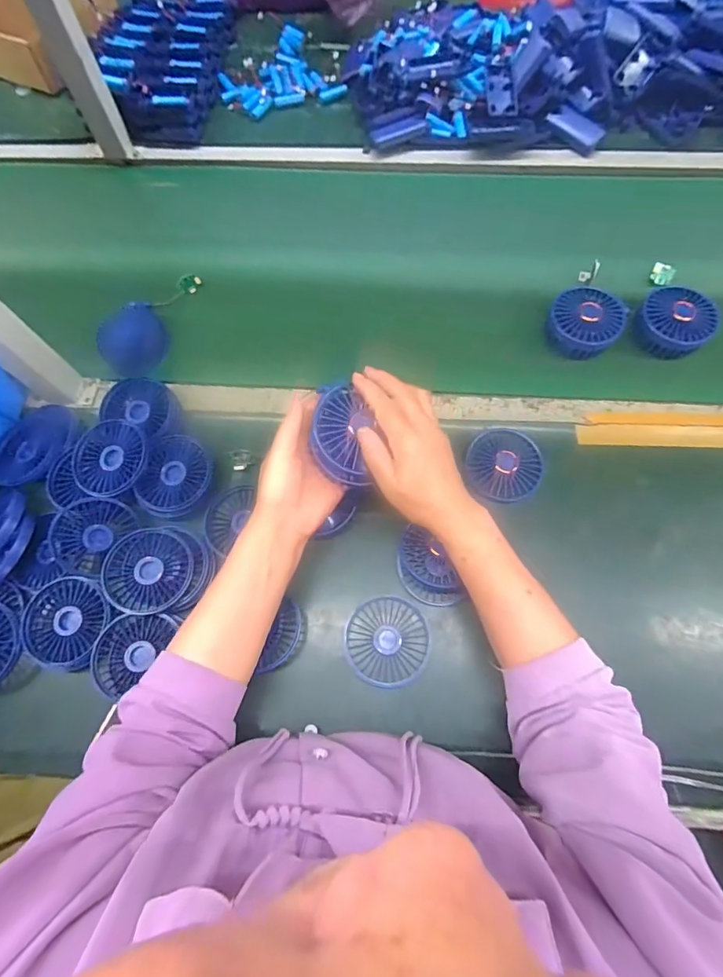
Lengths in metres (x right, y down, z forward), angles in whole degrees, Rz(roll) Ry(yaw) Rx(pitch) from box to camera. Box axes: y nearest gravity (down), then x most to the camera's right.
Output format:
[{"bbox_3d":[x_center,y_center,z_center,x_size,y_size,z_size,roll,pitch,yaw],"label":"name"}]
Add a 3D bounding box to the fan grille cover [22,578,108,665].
[{"bbox_3d":[-0.311,0.138,0.485,0.085,0.022,0.088,32,73,14],"label":"fan grille cover"}]

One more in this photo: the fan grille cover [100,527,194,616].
[{"bbox_3d":[-0.233,0.089,0.500,0.088,0.025,0.088,12,76,-8],"label":"fan grille cover"}]

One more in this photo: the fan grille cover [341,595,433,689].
[{"bbox_3d":[0.027,0.159,0.488,0.086,0.009,0.089,11,69,7],"label":"fan grille cover"}]

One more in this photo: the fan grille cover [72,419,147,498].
[{"bbox_3d":[-0.284,-0.035,0.527,0.077,0.018,0.091,-7,68,0],"label":"fan grille cover"}]

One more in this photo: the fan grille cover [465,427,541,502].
[{"bbox_3d":[0.164,-0.029,0.534,0.083,0.022,0.085,-43,73,-14],"label":"fan grille cover"}]

